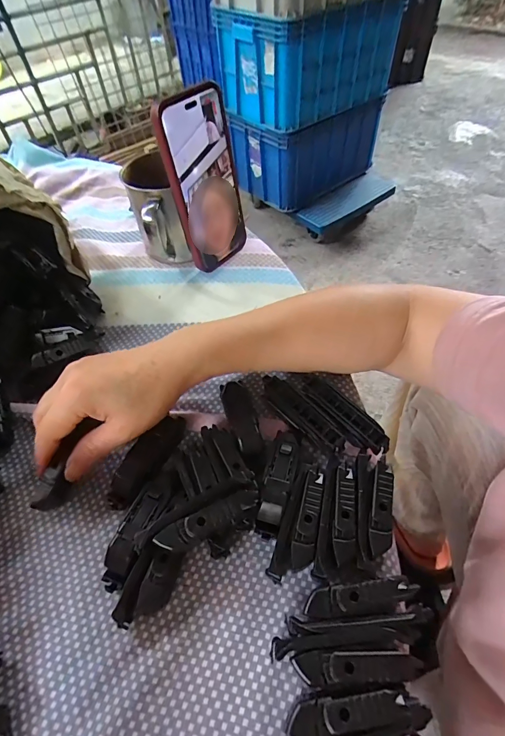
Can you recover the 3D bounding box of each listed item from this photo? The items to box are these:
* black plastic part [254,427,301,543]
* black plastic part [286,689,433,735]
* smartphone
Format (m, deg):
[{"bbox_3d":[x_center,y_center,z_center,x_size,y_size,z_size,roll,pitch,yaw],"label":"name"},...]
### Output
[{"bbox_3d":[0.018,0.080,0.261,0.018,0.025,0.073,11,56,10],"label":"black plastic part"},{"bbox_3d":[0.047,0.179,0.189,0.078,0.023,0.025,-13,55,-6],"label":"black plastic part"},{"bbox_3d":[-0.044,-0.178,0.365,0.012,0.157,0.074,32,60,33],"label":"smartphone"}]

